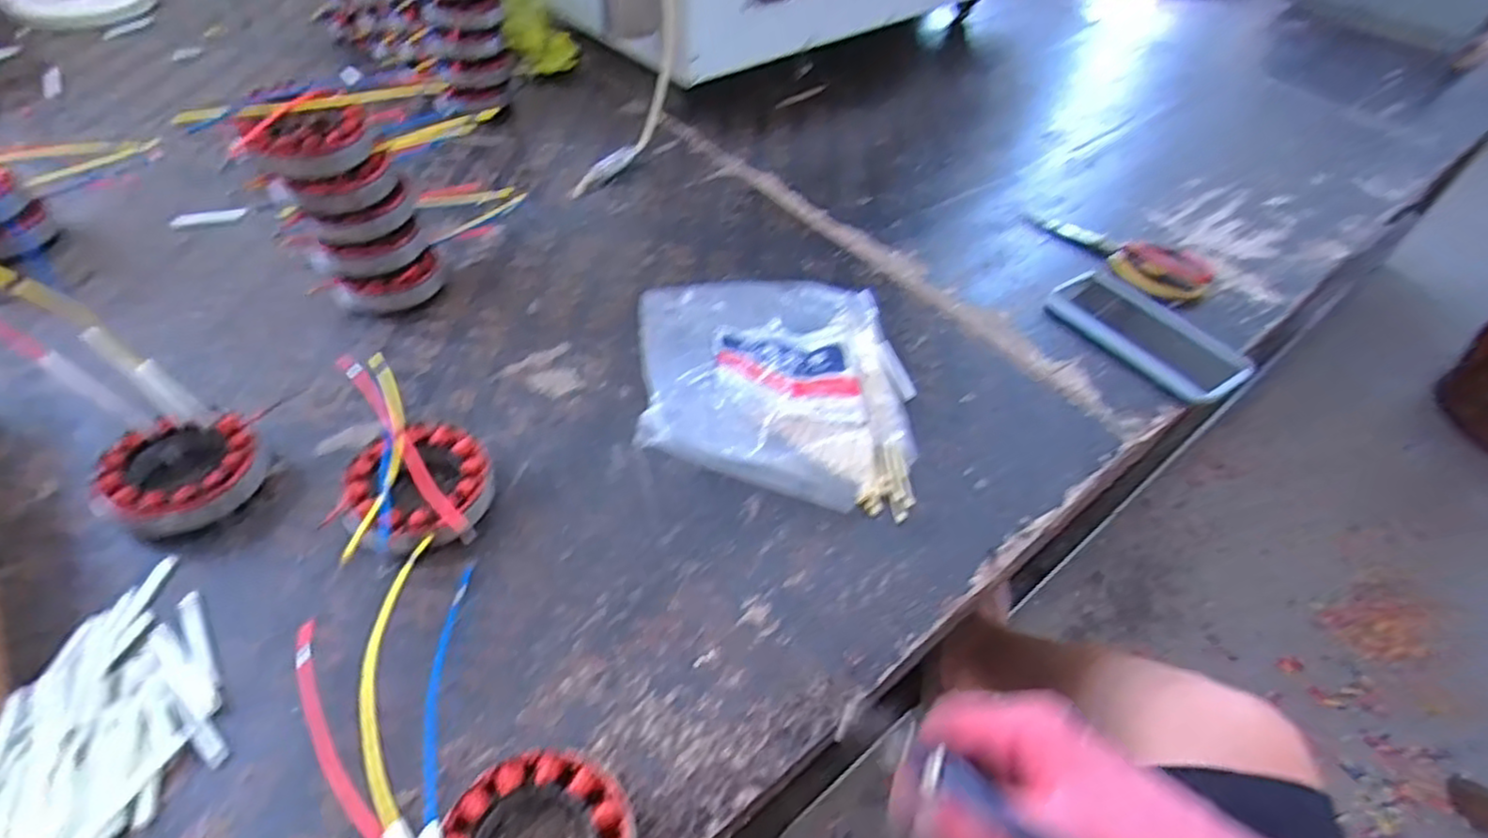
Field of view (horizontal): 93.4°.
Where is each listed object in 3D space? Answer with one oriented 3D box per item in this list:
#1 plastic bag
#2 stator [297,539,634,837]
[{"bbox_3d":[0.028,-0.049,0.551,0.209,0.064,0.261,0,48,-8],"label":"plastic bag"},{"bbox_3d":[-0.148,0.159,0.352,0.099,0.039,0.230,-29,57,-29],"label":"stator"}]

